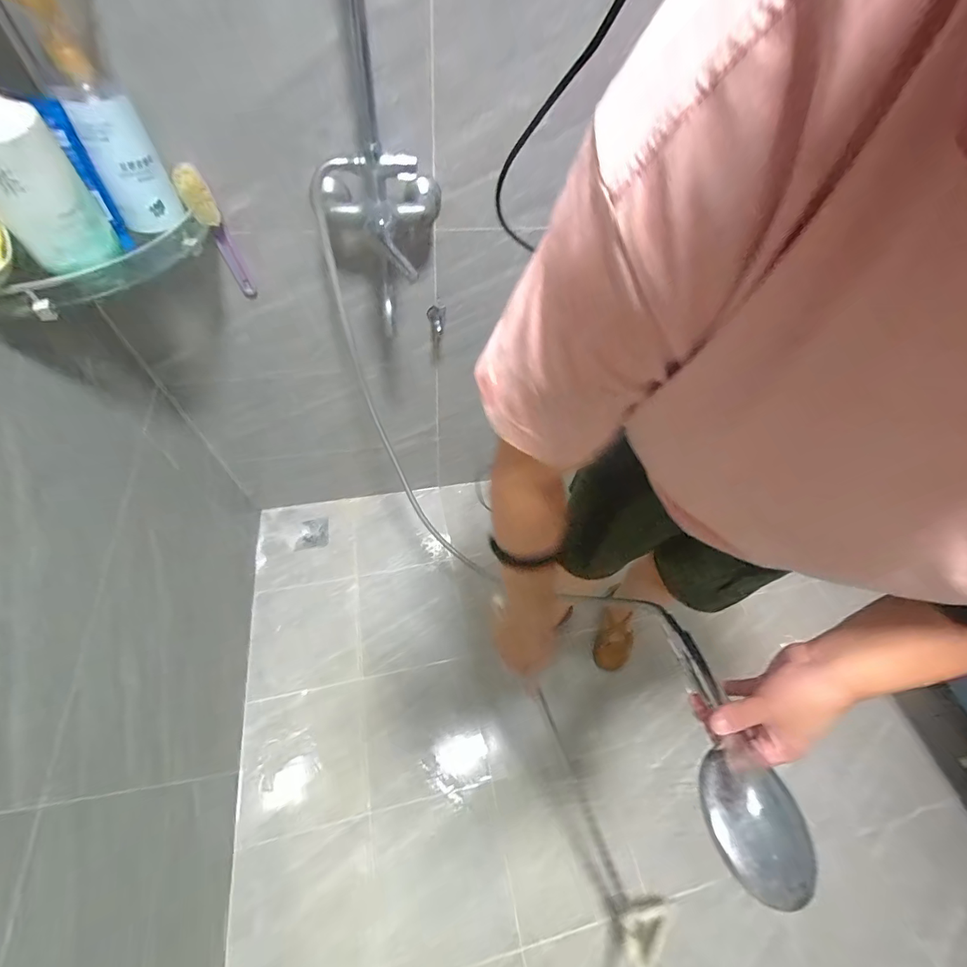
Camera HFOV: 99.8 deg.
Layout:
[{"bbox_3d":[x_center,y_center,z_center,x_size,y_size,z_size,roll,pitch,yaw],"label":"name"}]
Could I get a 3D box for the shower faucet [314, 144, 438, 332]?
[{"bbox_3d":[-0.144,-0.412,0.611,0.200,0.115,0.155,-15,61,-15],"label":"shower faucet"}]

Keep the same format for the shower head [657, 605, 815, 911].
[{"bbox_3d":[0.230,0.240,0.392,0.085,0.040,0.228,7,30,1],"label":"shower head"}]

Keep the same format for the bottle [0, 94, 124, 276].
[{"bbox_3d":[-0.475,-0.329,0.406,0.050,0.211,0.096,40,62,21],"label":"bottle"}]

